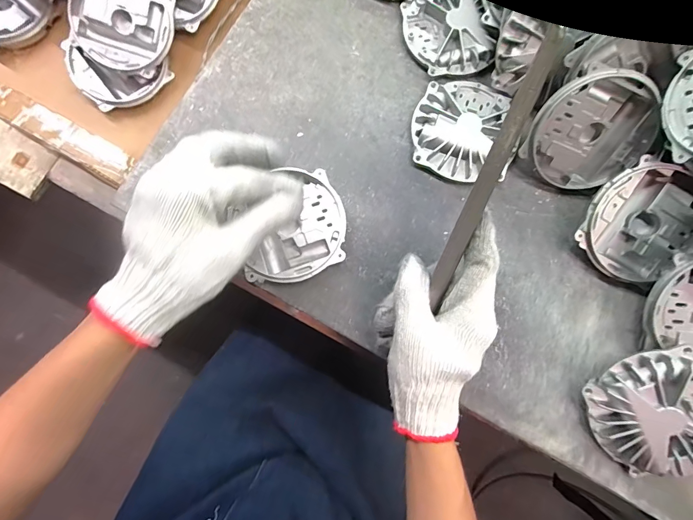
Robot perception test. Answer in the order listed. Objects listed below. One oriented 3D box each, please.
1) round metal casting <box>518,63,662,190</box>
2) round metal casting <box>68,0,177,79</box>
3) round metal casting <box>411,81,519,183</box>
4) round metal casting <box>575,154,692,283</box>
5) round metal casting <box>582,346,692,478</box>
[{"bbox_3d":[0.226,-0.121,0.363,0.102,0.022,0.104,1,129,1],"label":"round metal casting"},{"bbox_3d":[-0.254,-0.273,0.446,0.105,0.023,0.105,26,100,-10],"label":"round metal casting"},{"bbox_3d":[0.122,-0.134,0.394,0.105,0.018,0.107,0,80,-1],"label":"round metal casting"},{"bbox_3d":[0.283,-0.036,0.361,0.117,0.038,0.117,1,107,4],"label":"round metal casting"},{"bbox_3d":[0.270,0.132,0.339,0.106,0.034,0.104,-43,87,8],"label":"round metal casting"}]

